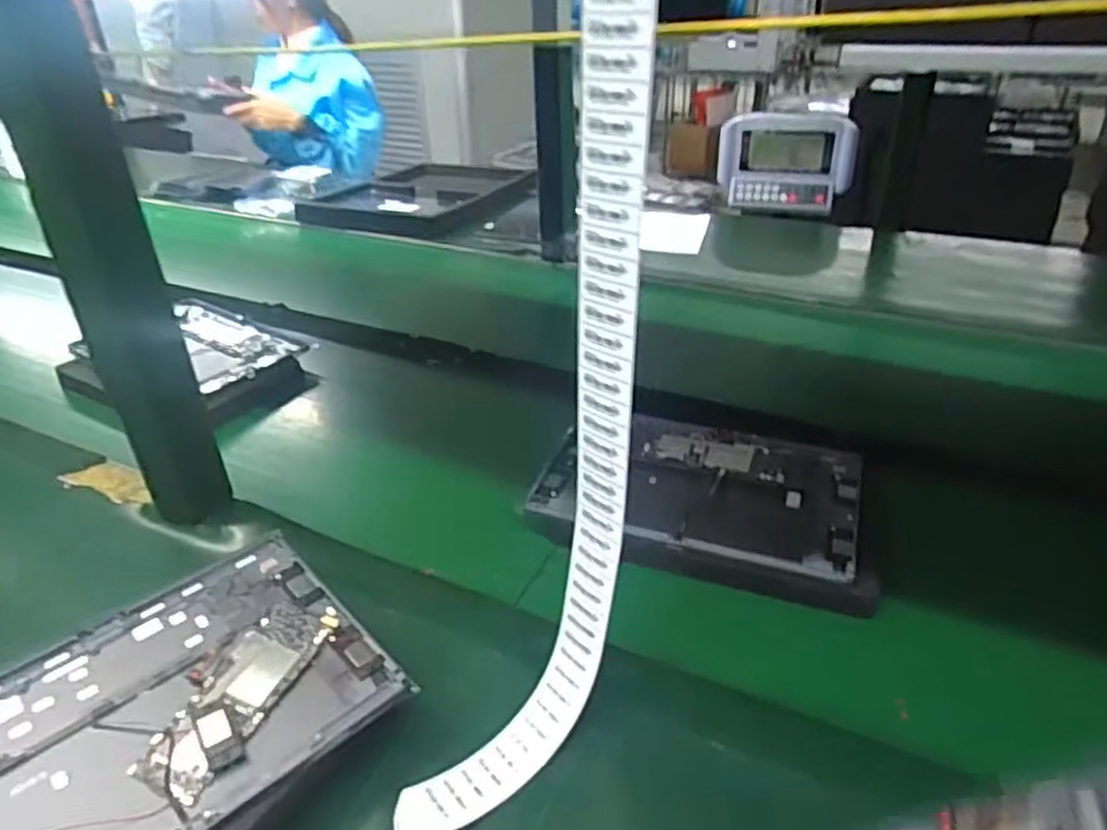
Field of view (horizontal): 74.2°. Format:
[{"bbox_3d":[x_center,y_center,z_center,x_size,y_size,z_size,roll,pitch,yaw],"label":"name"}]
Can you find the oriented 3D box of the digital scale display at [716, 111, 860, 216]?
[{"bbox_3d":[0.476,-0.520,1.511,0.268,0.181,0.119,6,33,12],"label":"digital scale display"}]

